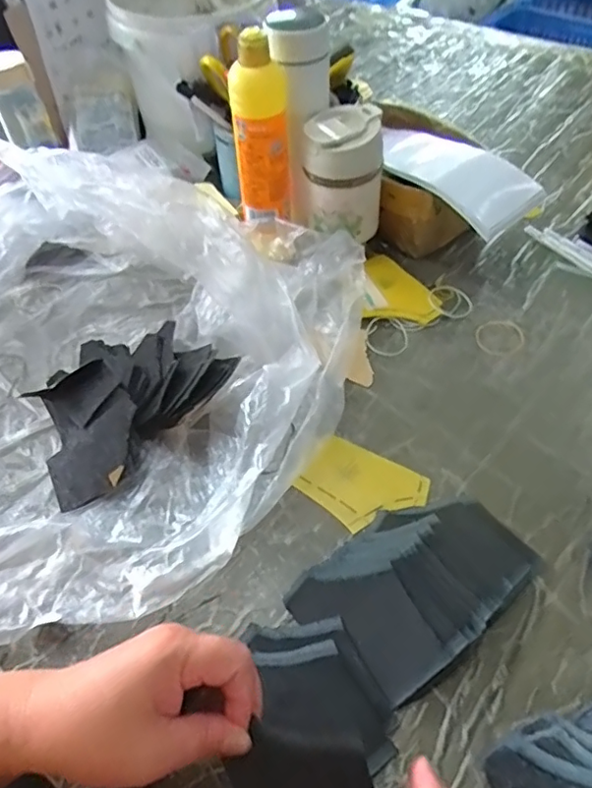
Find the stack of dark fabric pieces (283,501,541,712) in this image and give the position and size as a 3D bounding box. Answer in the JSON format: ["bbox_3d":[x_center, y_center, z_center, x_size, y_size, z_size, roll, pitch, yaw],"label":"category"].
[{"bbox_3d":[0.091,0.133,0.413,0.162,0.019,0.110,-36,58,-23],"label":"stack of dark fabric pieces"}]

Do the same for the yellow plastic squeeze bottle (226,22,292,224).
[{"bbox_3d":[-0.036,-0.259,0.563,0.053,0.168,0.050,13,53,13],"label":"yellow plastic squeeze bottle"}]

